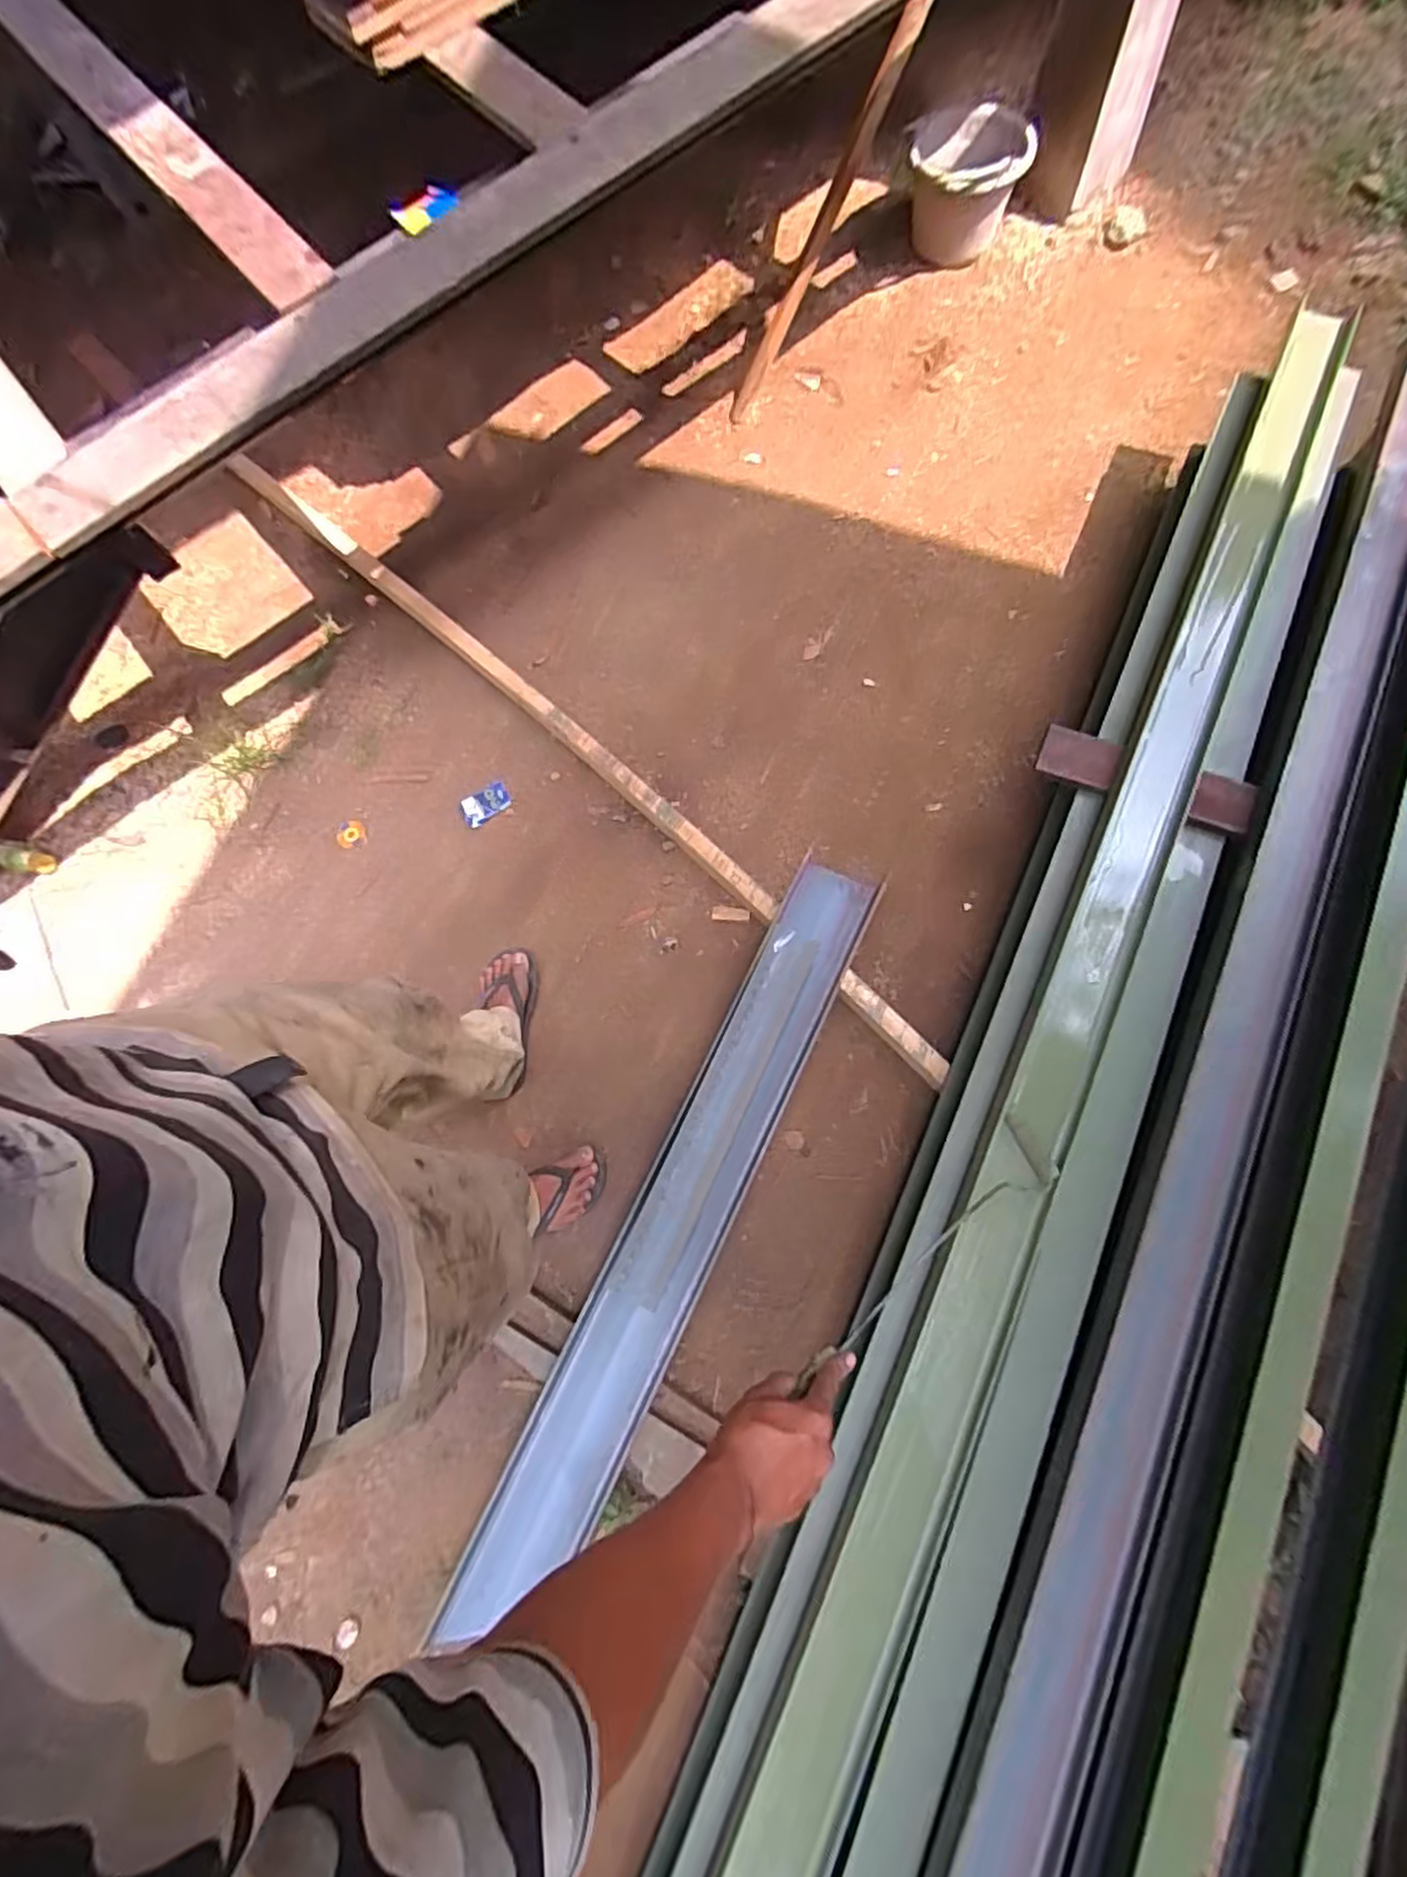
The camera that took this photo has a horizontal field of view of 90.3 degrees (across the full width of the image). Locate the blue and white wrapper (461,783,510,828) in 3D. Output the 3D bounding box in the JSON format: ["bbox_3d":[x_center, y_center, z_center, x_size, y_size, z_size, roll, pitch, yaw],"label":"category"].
[{"bbox_3d":[-0.452,-0.279,1.459,0.097,0.018,0.065,-33,76,-4],"label":"blue and white wrapper"}]

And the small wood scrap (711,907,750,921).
[{"bbox_3d":[0.052,-0.048,1.341,0.073,0.011,0.026,5,77,5],"label":"small wood scrap"}]

